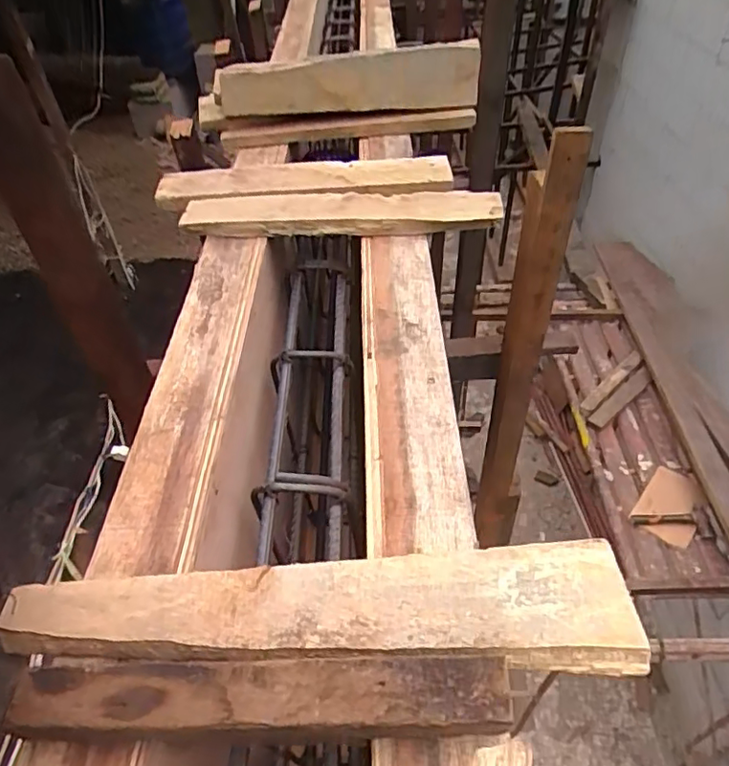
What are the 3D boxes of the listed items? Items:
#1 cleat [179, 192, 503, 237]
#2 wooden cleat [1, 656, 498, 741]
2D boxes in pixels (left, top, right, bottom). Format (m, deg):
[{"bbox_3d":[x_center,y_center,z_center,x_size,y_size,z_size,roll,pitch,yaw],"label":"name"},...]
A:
[{"bbox_3d":[-0.028,-0.185,0.619,0.340,0.026,0.056,1,46,5],"label":"cleat"},{"bbox_3d":[-0.051,0.159,0.279,0.233,0.035,0.033,-2,46,2],"label":"wooden cleat"}]

